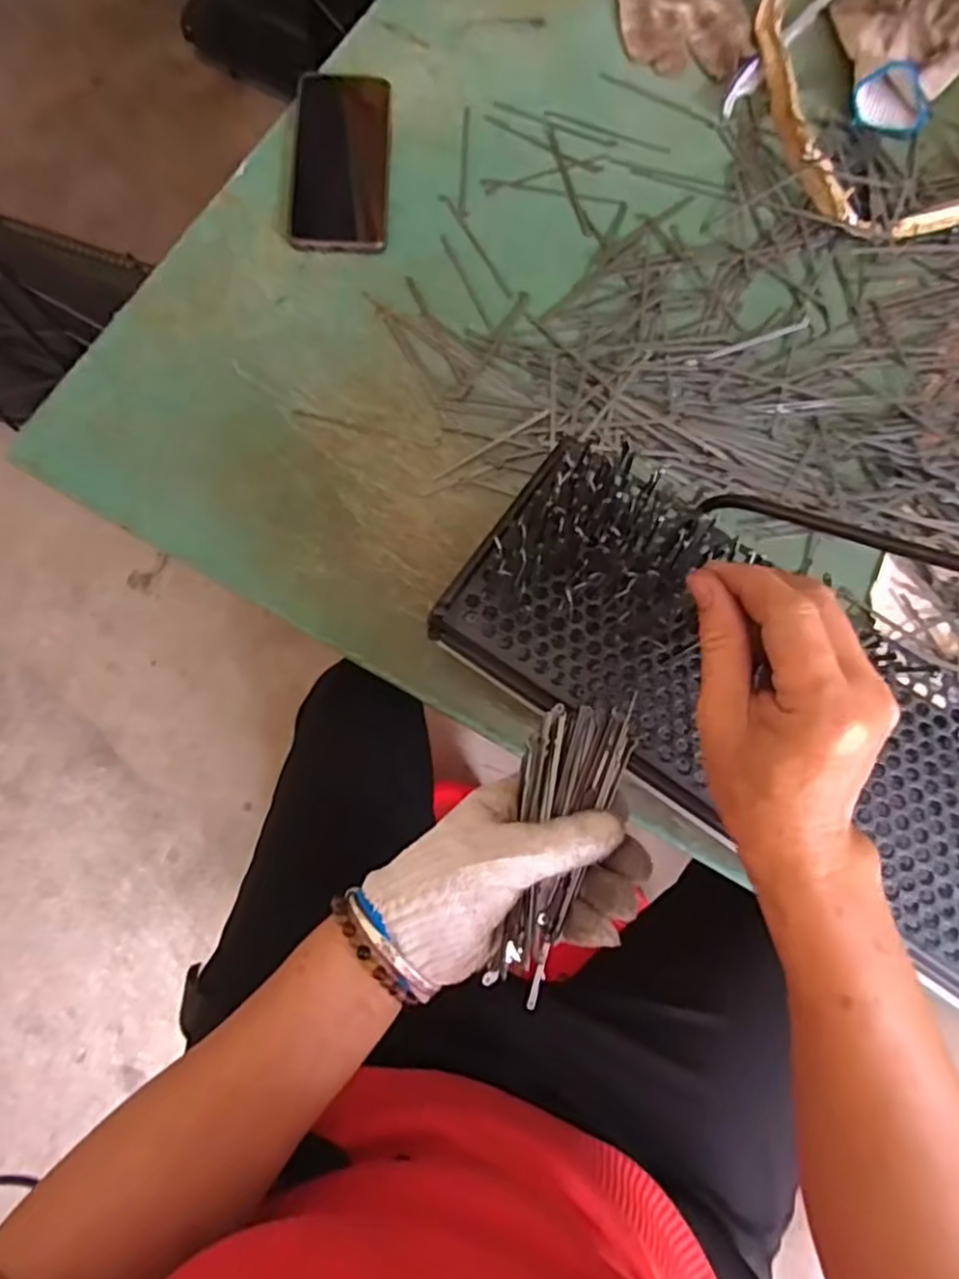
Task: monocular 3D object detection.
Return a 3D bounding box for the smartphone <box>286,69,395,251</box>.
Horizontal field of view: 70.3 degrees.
[{"bbox_3d":[-0.111,-0.381,0.545,0.077,0.011,0.145,2,88,-1],"label":"smartphone"}]

